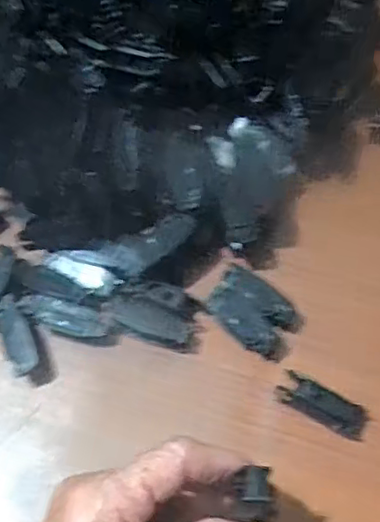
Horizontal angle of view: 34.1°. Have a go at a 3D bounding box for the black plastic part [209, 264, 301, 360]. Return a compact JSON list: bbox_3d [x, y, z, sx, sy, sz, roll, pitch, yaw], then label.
[{"bbox_3d":[0.036,0.030,0.364,0.052,0.013,0.035,36,69,16],"label":"black plastic part"}]

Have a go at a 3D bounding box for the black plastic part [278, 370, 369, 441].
[{"bbox_3d":[0.074,0.080,0.341,0.050,0.017,0.018,27,66,12],"label":"black plastic part"}]

